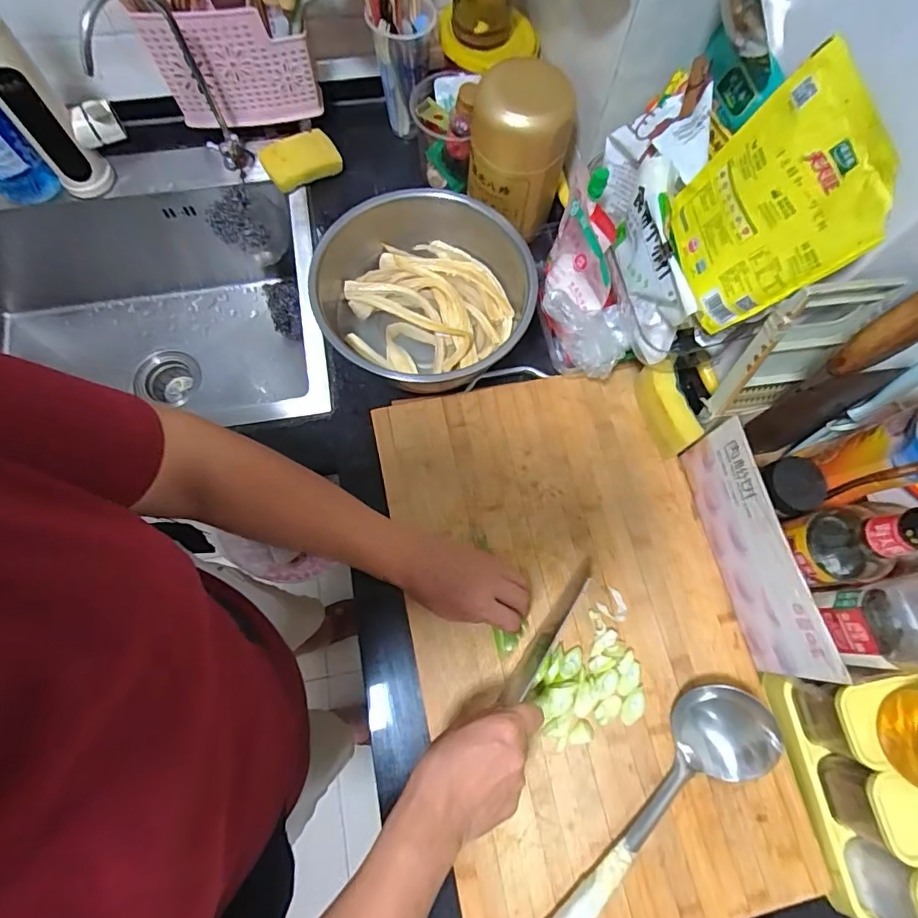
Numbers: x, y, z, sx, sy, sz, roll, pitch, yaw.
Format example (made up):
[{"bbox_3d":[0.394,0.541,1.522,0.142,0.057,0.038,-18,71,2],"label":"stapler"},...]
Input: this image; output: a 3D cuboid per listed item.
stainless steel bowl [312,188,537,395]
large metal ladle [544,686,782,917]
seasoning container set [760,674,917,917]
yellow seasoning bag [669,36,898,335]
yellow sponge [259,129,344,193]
[{"bbox_3d":[-0.040,-0.188,0.597,0.246,0.095,0.238,0,72,0],"label":"stainless steel bowl"},{"bbox_3d":[0.173,0.356,0.451,0.088,0.062,0.323,37,76,11],"label":"large metal ladle"},{"bbox_3d":[0.397,0.304,0.458,0.130,0.085,0.210,-11,73,-4],"label":"seasoning container set"},{"bbox_3d":[0.255,-0.204,0.418,0.020,0.168,0.134,-18,84,-25],"label":"yellow seasoning bag"},{"bbox_3d":[-0.219,-0.413,0.702,0.095,0.028,0.061,-31,75,-9],"label":"yellow sponge"}]

